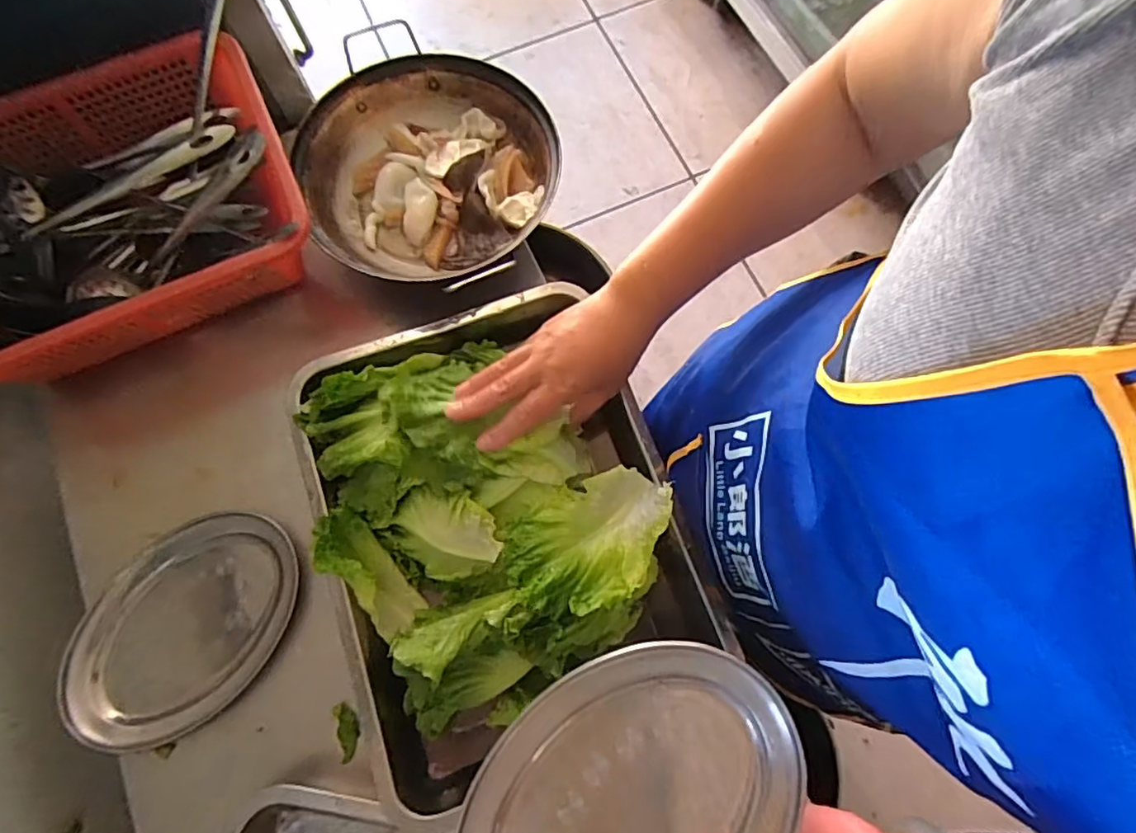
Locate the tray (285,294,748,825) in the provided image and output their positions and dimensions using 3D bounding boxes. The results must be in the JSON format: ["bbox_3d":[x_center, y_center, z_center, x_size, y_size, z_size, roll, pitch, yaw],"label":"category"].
[{"bbox_3d":[-0.060,0.079,0.493,0.281,0.089,0.358,-21,75,-6],"label":"tray"}]

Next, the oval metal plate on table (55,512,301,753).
[{"bbox_3d":[-0.324,0.177,0.498,0.134,0.019,0.201,33,73,-5],"label":"oval metal plate on table"}]

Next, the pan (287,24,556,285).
[{"bbox_3d":[-0.138,-0.243,0.585,0.240,0.061,0.248,20,75,6],"label":"pan"}]

